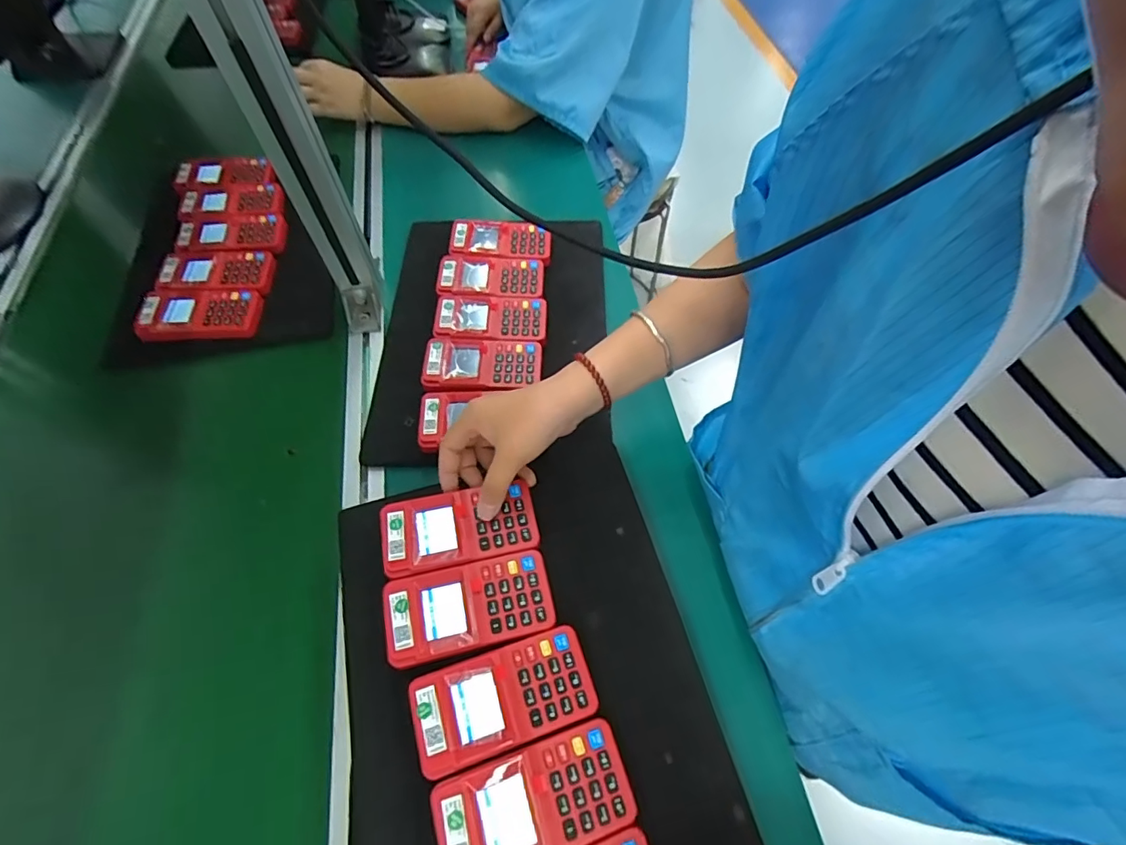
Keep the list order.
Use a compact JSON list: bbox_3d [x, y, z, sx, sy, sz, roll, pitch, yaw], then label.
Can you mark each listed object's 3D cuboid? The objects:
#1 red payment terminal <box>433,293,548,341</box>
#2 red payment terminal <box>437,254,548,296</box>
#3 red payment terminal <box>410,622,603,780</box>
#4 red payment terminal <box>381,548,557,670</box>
[{"bbox_3d":[-0.079,-0.115,0.557,0.121,0.016,0.060,0,63,0],"label":"red payment terminal"},{"bbox_3d":[-0.083,-0.170,0.586,0.121,0.016,0.064,2,63,1],"label":"red payment terminal"},{"bbox_3d":[-0.041,0.192,0.354,0.121,0.028,0.061,-17,65,-9],"label":"red payment terminal"},{"bbox_3d":[-0.070,0.139,0.381,0.120,0.030,0.061,-13,64,-7],"label":"red payment terminal"}]

